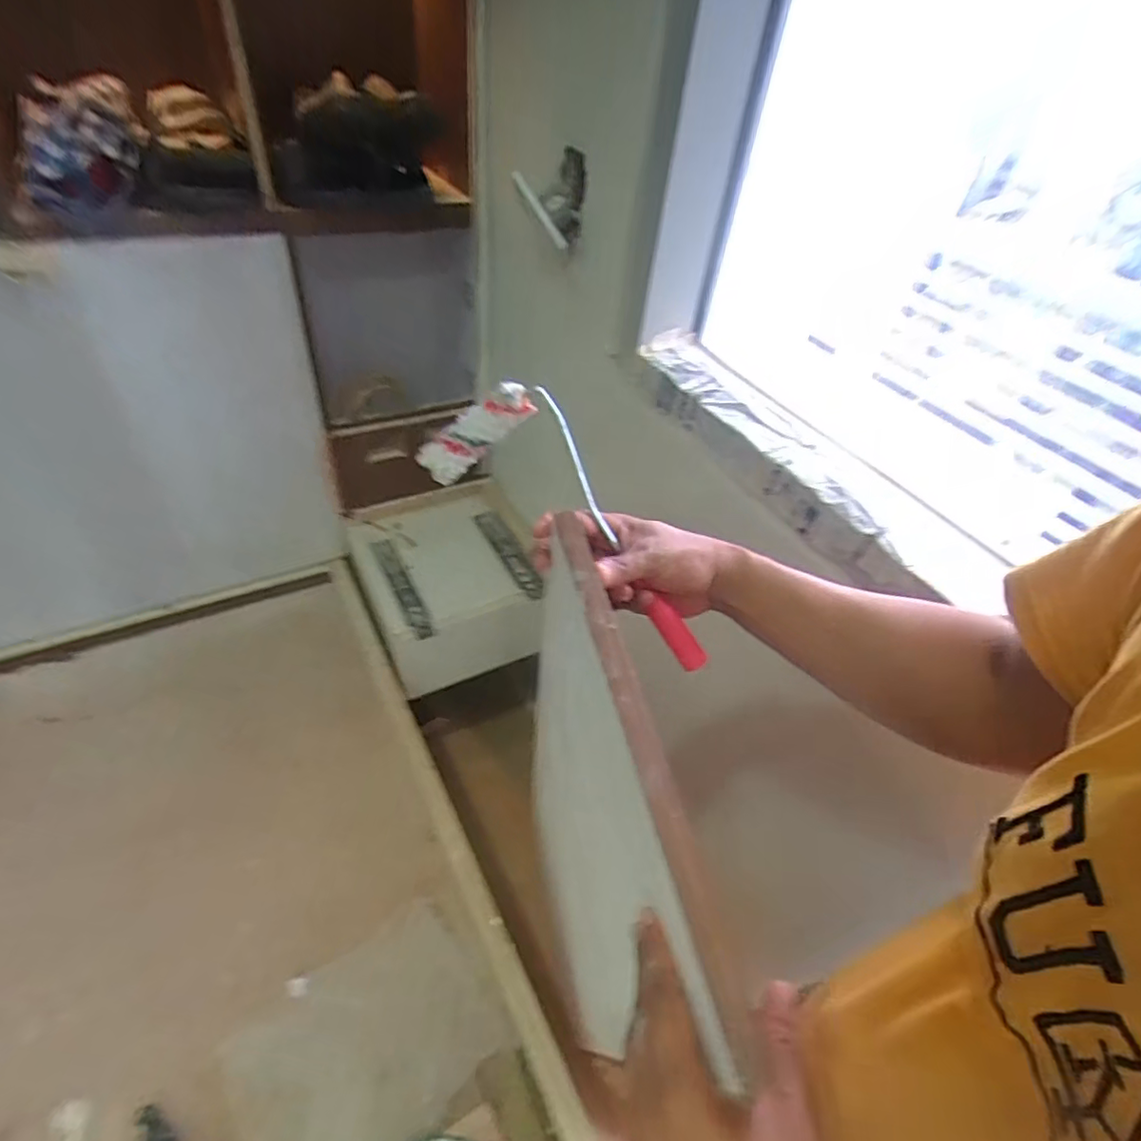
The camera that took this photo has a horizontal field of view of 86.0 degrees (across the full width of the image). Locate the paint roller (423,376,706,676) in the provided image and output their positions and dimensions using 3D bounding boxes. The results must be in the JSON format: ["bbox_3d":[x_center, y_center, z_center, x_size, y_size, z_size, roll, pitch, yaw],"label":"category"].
[{"bbox_3d":[0.012,-0.033,0.510,0.292,0.101,0.065,44,51,-3],"label":"paint roller"}]

